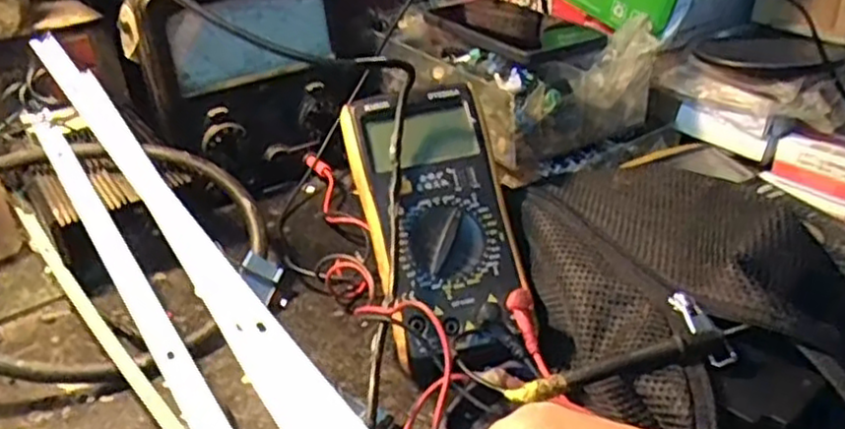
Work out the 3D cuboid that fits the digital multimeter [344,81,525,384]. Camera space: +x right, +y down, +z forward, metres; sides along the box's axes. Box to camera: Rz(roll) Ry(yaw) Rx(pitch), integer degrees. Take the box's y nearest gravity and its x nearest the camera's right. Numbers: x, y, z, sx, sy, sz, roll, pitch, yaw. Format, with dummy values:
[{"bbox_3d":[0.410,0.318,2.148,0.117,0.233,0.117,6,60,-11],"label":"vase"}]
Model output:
[{"bbox_3d":[0.010,0.002,0.414,0.083,0.030,0.168,-8,69,-9],"label":"digital multimeter"}]

